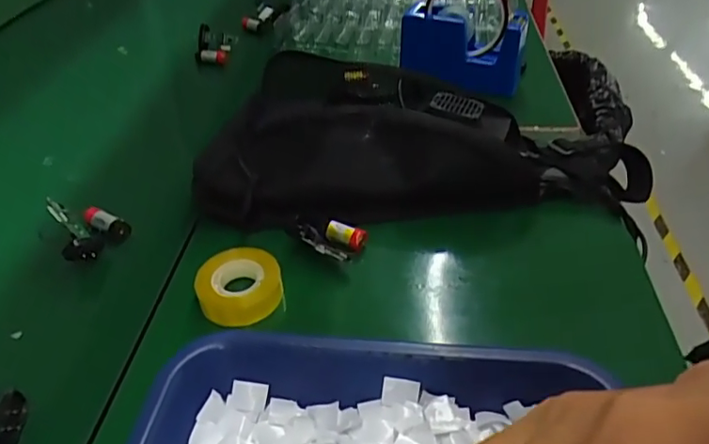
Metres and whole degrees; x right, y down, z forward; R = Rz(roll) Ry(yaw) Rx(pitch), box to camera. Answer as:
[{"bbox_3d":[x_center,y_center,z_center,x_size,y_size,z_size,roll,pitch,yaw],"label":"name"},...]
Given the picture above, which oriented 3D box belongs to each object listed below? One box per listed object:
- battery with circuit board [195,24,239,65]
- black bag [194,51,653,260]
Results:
[{"bbox_3d":[-0.169,-0.214,0.668,0.054,0.036,0.023,15,43,16],"label":"battery with circuit board"},{"bbox_3d":[0.073,-0.063,0.452,0.381,0.089,0.155,3,40,2],"label":"black bag"}]

